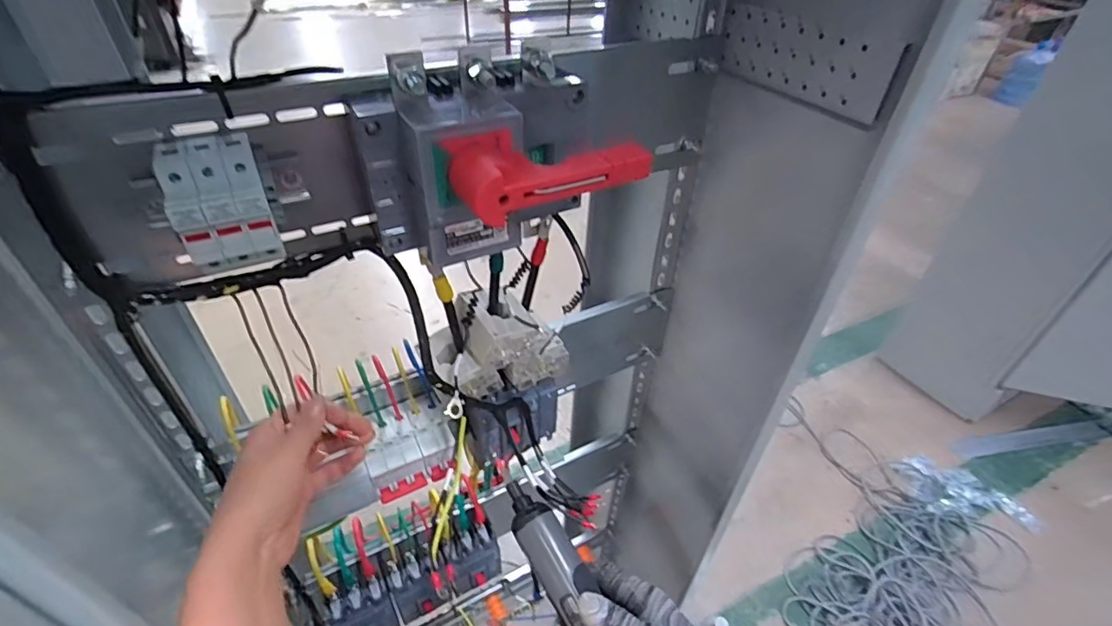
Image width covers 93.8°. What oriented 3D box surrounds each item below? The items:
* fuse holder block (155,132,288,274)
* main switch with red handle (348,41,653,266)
[{"bbox_3d":[-0.215,-0.073,0.349,0.065,0.078,0.071,-17,44,-21],"label":"fuse holder block"},{"bbox_3d":[-0.041,-0.108,0.386,0.189,0.122,0.136,-10,42,-14],"label":"main switch with red handle"}]

